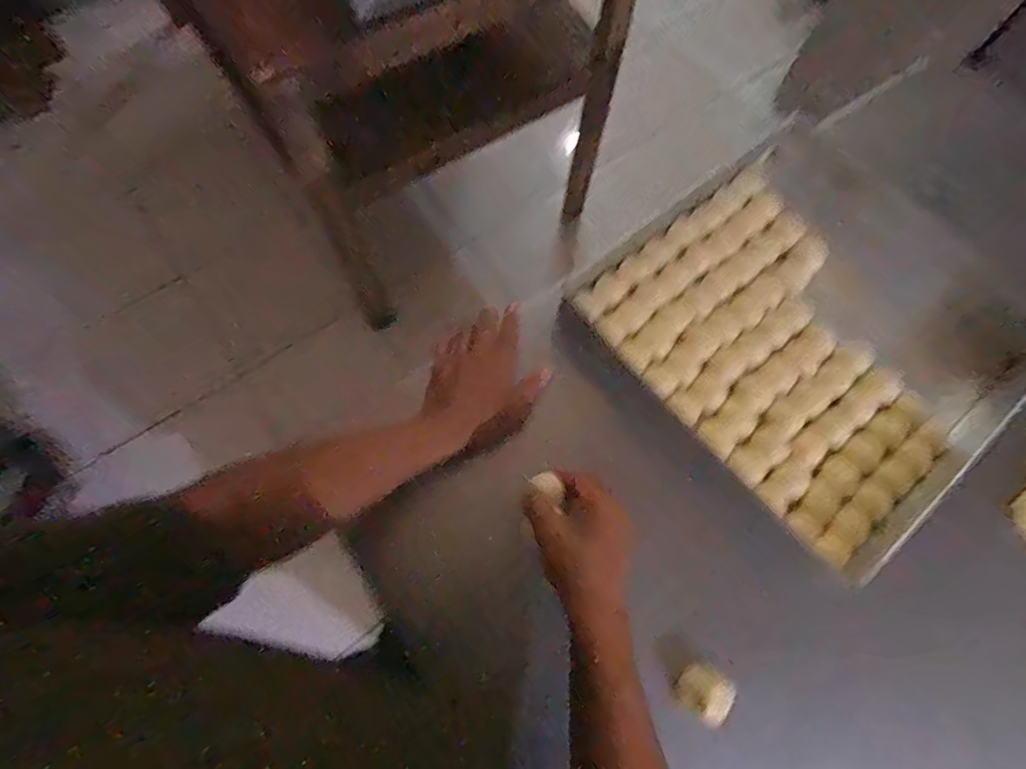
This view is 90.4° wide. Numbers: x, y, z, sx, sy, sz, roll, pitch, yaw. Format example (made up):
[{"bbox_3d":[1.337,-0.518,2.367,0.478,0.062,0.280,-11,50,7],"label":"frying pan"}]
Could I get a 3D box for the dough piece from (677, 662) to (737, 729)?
[{"bbox_3d":[0.179,0.284,0.469,0.046,0.023,0.043,1,69,-2],"label":"dough piece"}]

